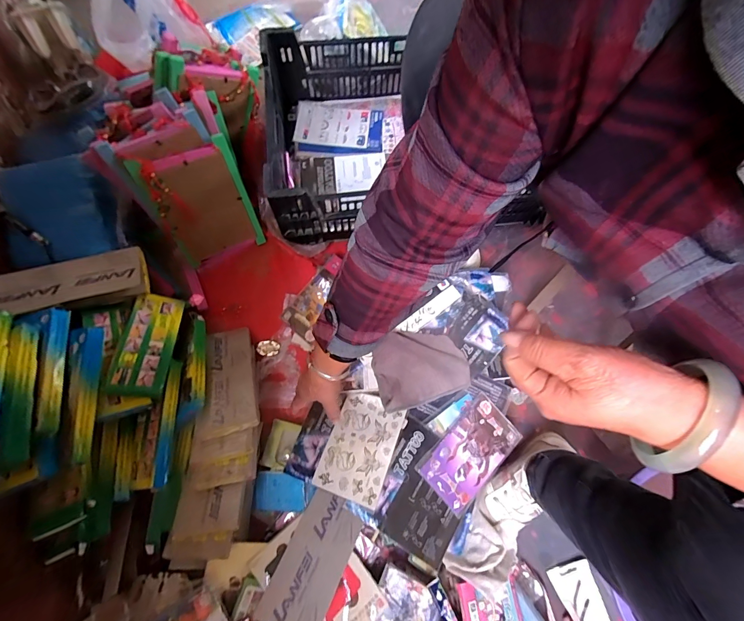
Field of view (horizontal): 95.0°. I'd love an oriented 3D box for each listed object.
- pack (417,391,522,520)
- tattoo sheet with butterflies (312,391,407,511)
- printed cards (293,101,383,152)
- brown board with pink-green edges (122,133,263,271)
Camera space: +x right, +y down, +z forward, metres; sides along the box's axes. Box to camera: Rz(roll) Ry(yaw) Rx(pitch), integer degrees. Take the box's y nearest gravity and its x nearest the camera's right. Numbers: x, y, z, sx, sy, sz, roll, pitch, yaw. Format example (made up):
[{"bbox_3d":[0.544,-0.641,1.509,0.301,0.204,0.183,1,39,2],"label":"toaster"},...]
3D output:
[{"bbox_3d":[0.161,0.228,0.553,0.171,0.007,0.101,-41,90,-19],"label":"pack"},{"bbox_3d":[-0.019,0.212,0.543,0.111,0.005,0.157,7,57,27],"label":"tattoo sheet with butterflies"},{"bbox_3d":[-0.075,-0.421,0.776,0.197,0.011,0.137,5,70,1],"label":"printed cards"},{"bbox_3d":[-0.302,-0.188,0.622,0.151,0.208,0.014,-25,55,-15],"label":"brown board with pink-green edges"}]

